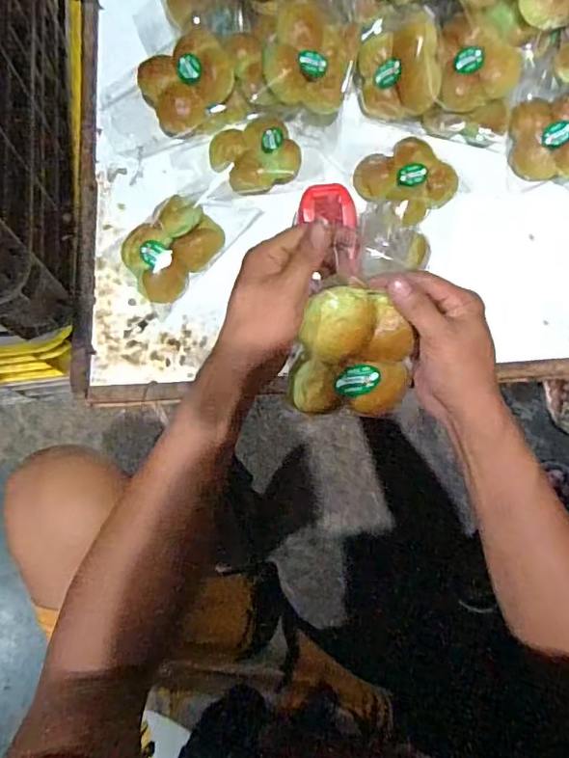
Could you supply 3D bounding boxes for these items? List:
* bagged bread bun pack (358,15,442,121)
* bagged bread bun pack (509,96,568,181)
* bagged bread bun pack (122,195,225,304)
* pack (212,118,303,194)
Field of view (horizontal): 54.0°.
[{"bbox_3d":[0.145,-0.398,0.722,0.105,0.035,0.109,3,117,30],"label":"bagged bread bun pack"},{"bbox_3d":[0.353,-0.315,0.727,0.099,0.050,0.099,0,76,1],"label":"bagged bread bun pack"},{"bbox_3d":[-0.141,-0.164,0.695,0.129,0.054,0.093,-44,79,-9],"label":"bagged bread bun pack"},{"bbox_3d":[-0.040,-0.298,0.730,0.106,0.046,0.110,-24,77,-5],"label":"pack"}]

